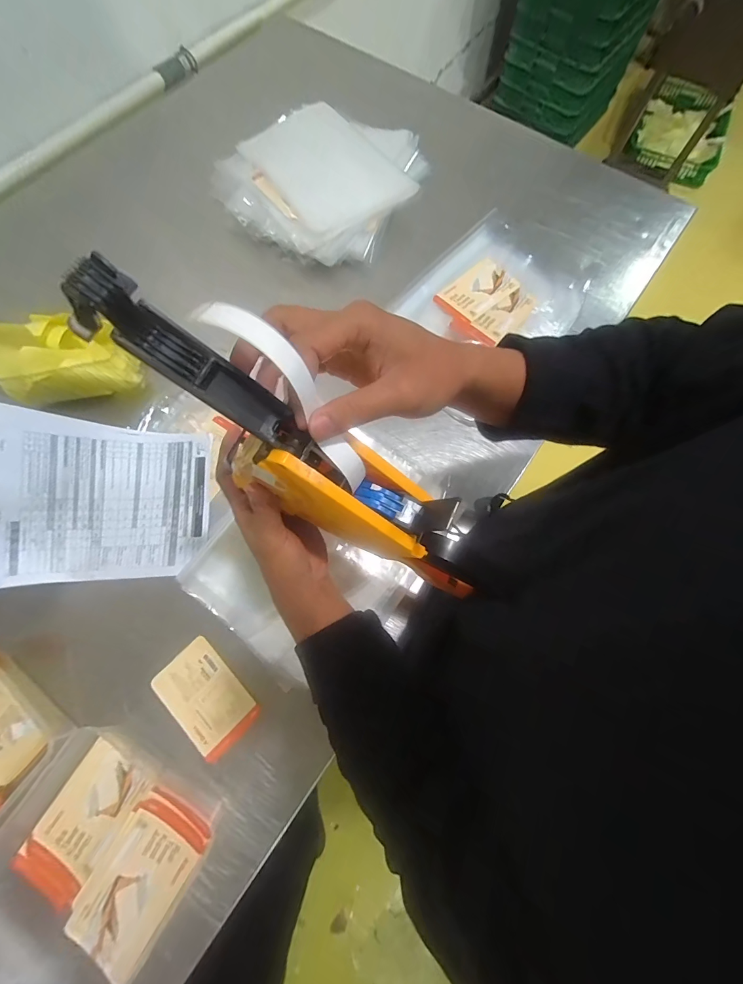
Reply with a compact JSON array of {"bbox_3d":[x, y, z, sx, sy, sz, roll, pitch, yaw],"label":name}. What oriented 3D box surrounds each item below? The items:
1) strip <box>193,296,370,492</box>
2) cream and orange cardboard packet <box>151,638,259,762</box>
[{"bbox_3d":[-0.040,-0.050,0.227,0.022,0.137,0.030,-47,39,-14],"label":"strip"},{"bbox_3d":[-0.212,0.261,0.493,0.130,0.013,0.084,44,77,11],"label":"cream and orange cardboard packet"}]

